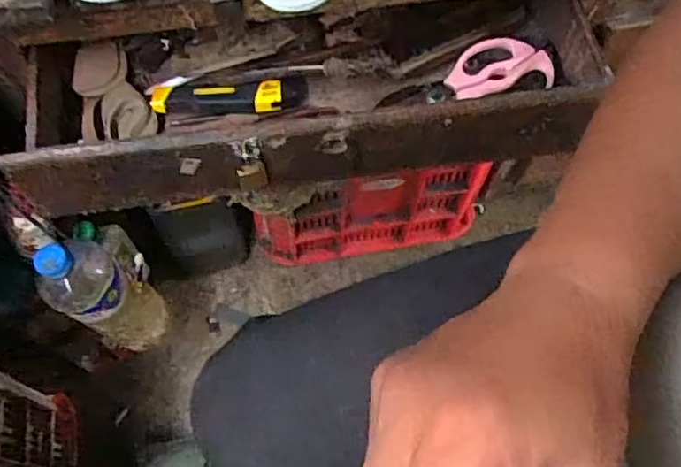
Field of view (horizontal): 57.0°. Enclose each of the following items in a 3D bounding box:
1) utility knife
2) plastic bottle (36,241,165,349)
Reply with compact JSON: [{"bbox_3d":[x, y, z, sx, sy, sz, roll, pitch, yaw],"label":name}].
[{"bbox_3d":[-0.107,-0.131,0.615,0.147,0.023,0.032,-7,66,-5],"label":"utility knife"},{"bbox_3d":[-0.256,0.072,0.688,0.072,0.230,0.081,30,68,11],"label":"plastic bottle"}]

